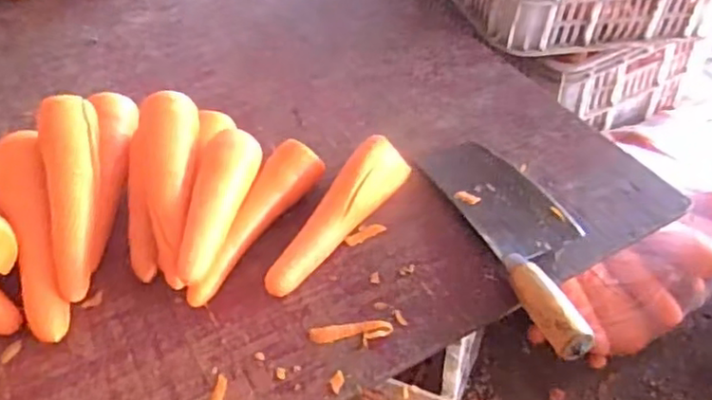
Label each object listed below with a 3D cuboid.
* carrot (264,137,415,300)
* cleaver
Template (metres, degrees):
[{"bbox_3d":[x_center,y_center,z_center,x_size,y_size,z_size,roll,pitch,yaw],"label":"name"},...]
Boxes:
[{"bbox_3d":[-0.022,0.011,0.603,0.042,0.058,0.179,31,56,28],"label":"carrot"},{"bbox_3d":[0.153,0.022,0.596,0.091,0.031,0.271,-16,48,-10],"label":"cleaver"}]

